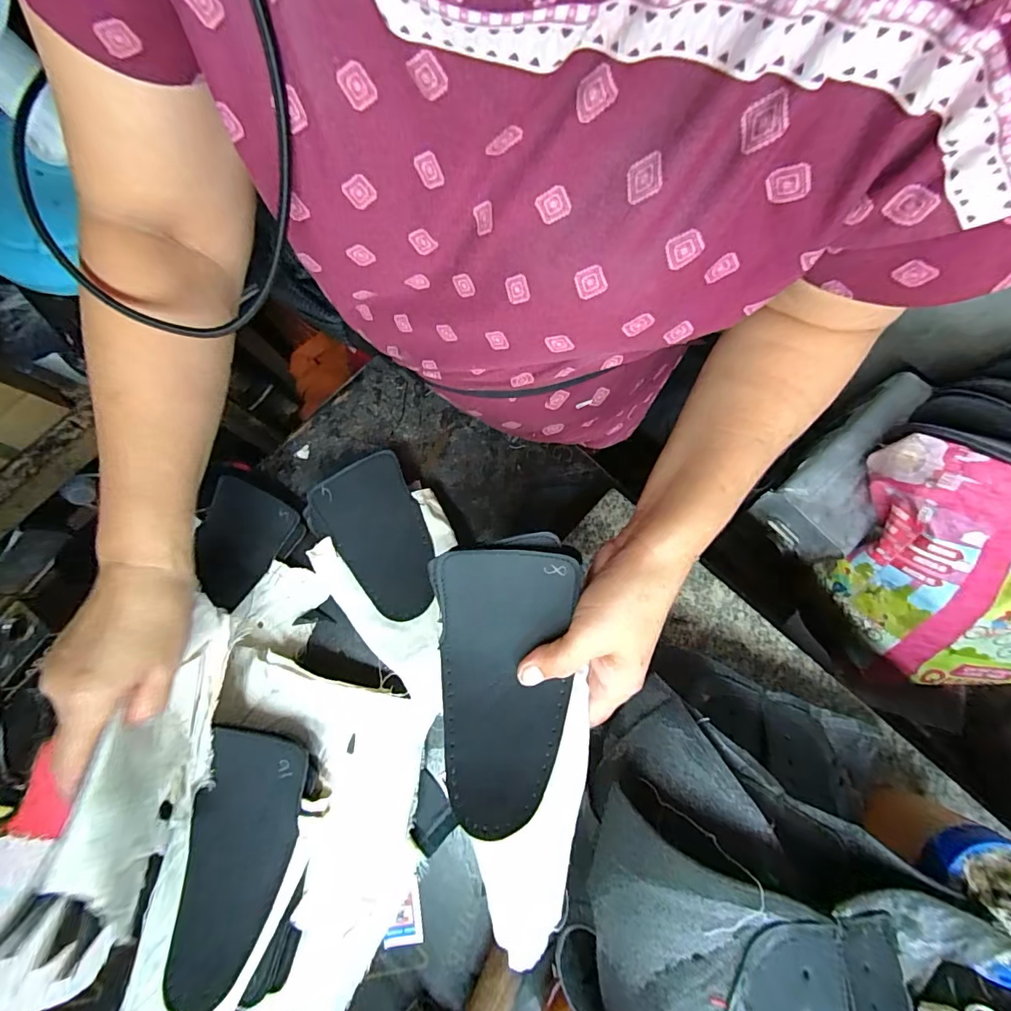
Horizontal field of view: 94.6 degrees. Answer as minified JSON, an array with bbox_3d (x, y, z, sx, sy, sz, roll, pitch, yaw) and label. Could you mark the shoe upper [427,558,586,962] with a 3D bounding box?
[{"bbox_3d":[0.005,0.131,0.275,0.086,0.032,0.211,-6,76,0],"label":"shoe upper"}]

